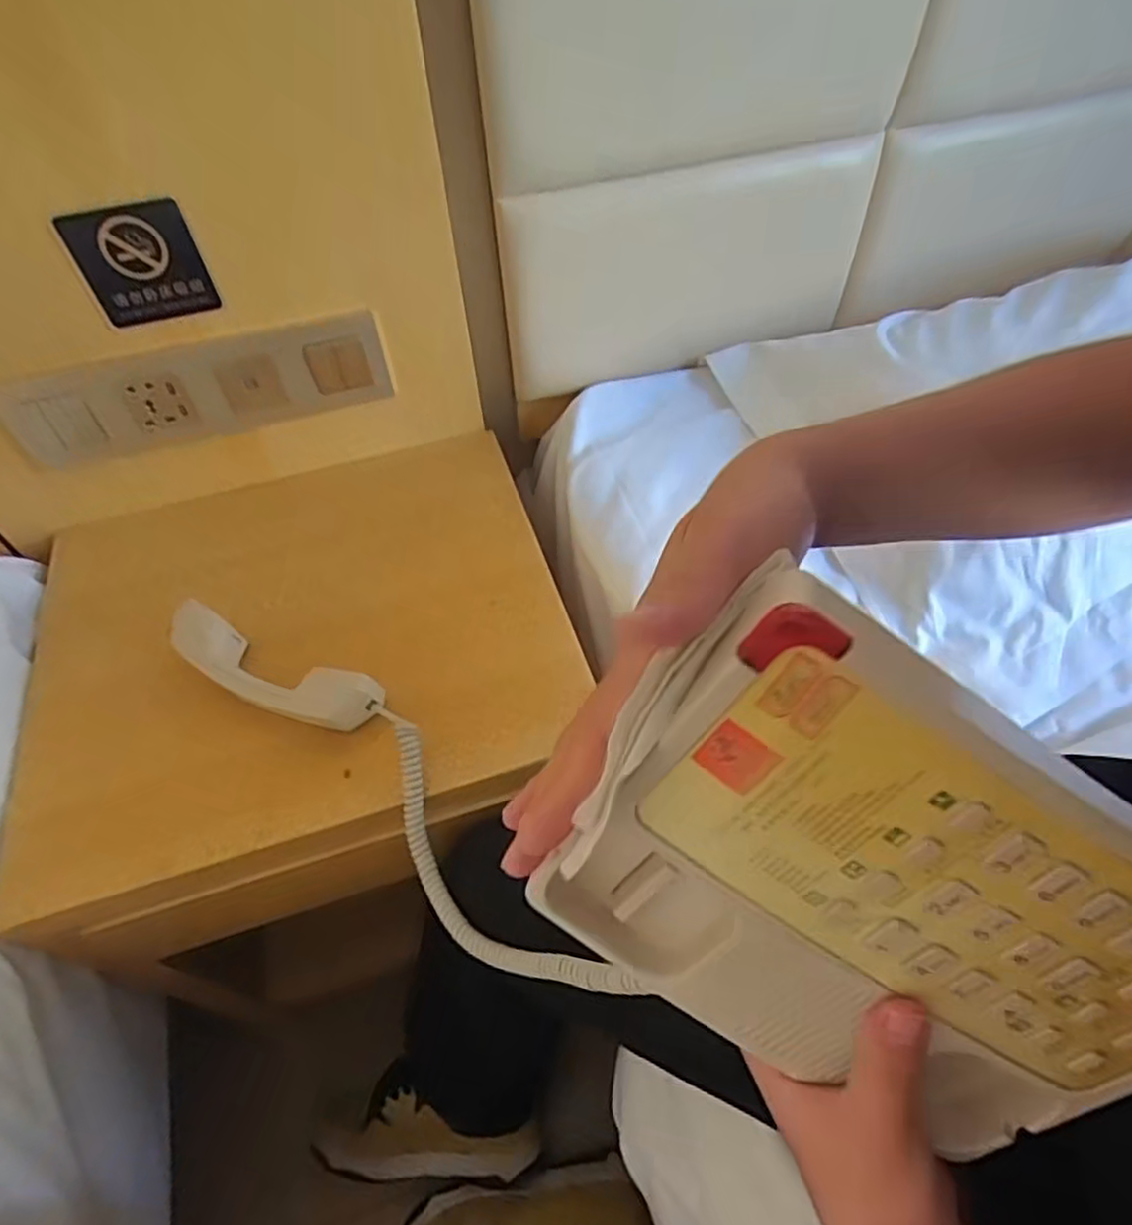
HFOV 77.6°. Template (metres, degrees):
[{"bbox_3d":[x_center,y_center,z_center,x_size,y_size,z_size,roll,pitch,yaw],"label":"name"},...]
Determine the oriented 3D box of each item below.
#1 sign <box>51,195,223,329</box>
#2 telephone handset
[{"bbox_3d":[-0.352,-0.288,0.584,0.095,0.097,0.008,-12,54,-7],"label":"sign"},{"bbox_3d":[-0.258,0.049,0.604,0.216,0.053,0.062,22,55,17],"label":"telephone handset"}]

